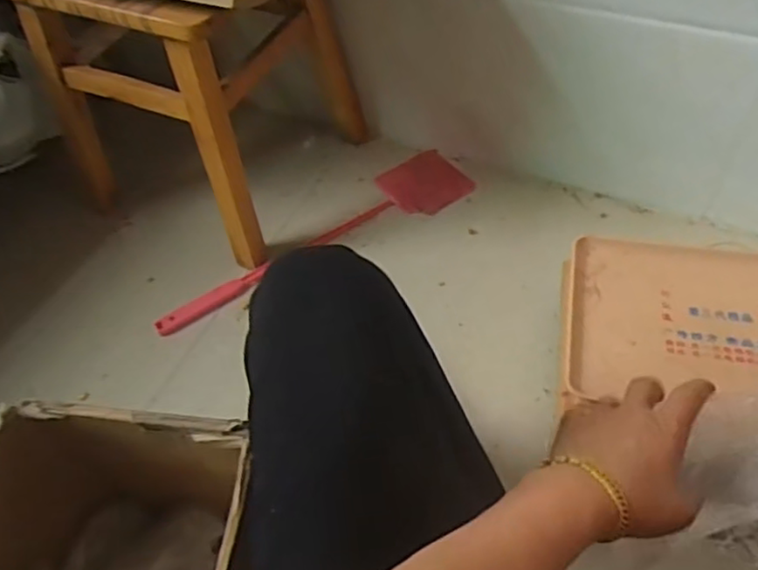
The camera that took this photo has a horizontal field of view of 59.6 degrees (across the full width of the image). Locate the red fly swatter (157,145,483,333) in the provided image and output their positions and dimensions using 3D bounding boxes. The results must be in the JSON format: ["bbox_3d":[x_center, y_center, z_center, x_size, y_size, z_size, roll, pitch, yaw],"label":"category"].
[{"bbox_3d":[-0.094,-0.070,1.025,0.531,0.024,0.110,-29,55,-17],"label":"red fly swatter"}]

